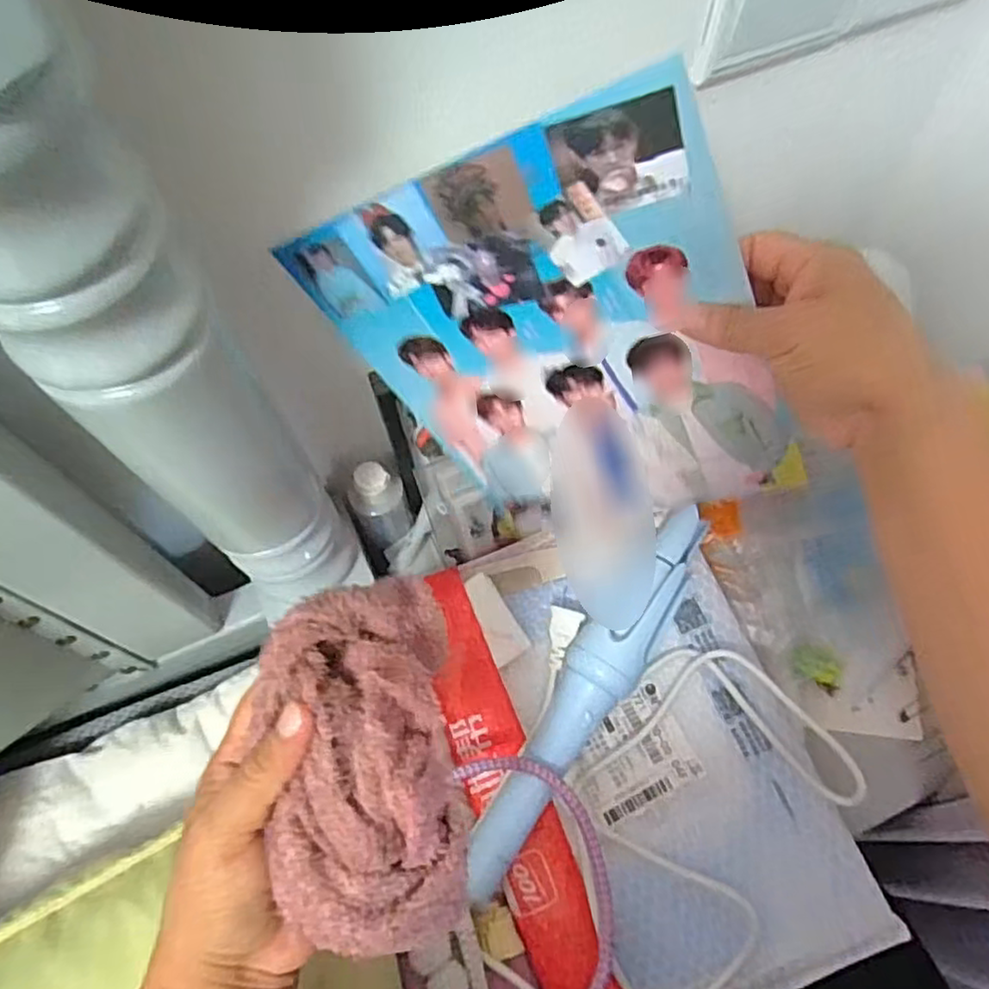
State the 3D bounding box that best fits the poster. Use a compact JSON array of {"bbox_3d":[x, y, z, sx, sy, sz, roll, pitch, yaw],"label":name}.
[{"bbox_3d":[0.045,-0.065,0.390,0.199,0.272,0.008,-13,50,26],"label":"poster"}]

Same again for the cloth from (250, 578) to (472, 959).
[{"bbox_3d":[-0.055,0.114,0.294,0.074,0.071,0.147,-7,65,-4],"label":"cloth"}]

